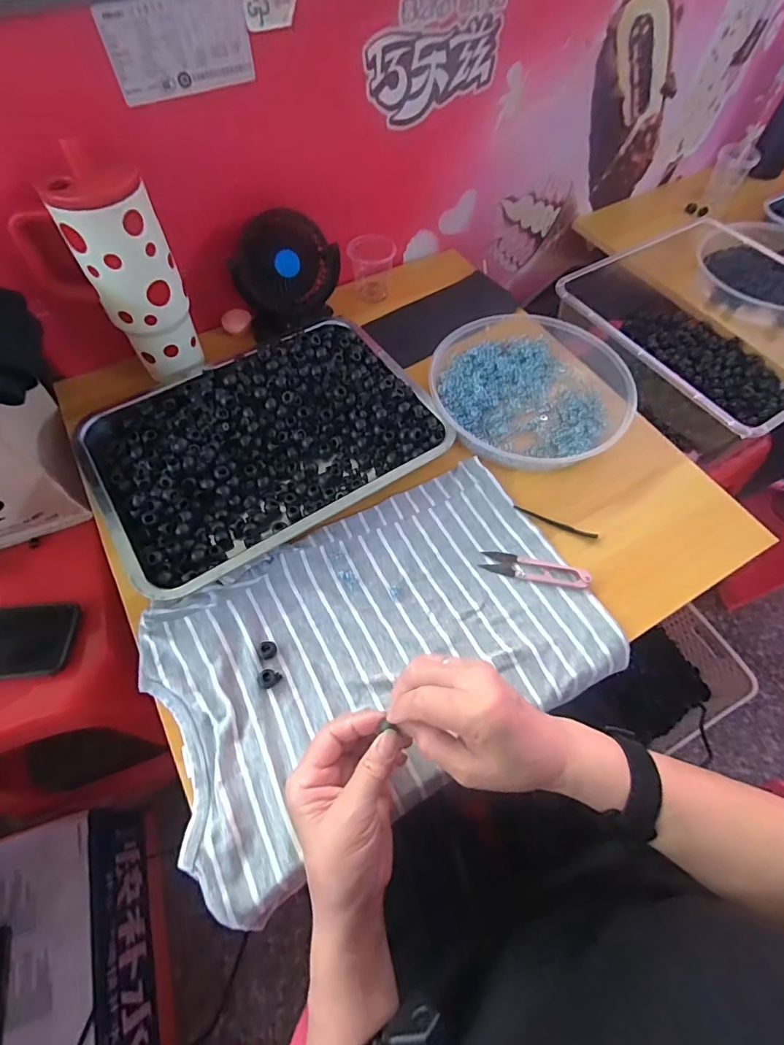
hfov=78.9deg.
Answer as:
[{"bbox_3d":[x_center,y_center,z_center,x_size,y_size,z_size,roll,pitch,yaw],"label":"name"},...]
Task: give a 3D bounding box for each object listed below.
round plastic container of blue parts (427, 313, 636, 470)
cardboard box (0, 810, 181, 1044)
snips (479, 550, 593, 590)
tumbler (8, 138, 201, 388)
[{"bbox_3d":[0.165,-0.162,0.559,0.224,0.039,0.253,39,67,18],"label":"round plastic container of blue parts"},{"bbox_3d":[-0.451,0.597,0.638,0.214,0.173,0.323,-17,63,-11],"label":"cardboard box"},{"bbox_3d":[0.138,0.044,0.458,0.099,0.012,0.024,12,61,5],"label":"snips"},{"bbox_3d":[-0.288,-0.255,0.501,0.118,0.198,0.081,19,62,9],"label":"tumbler"}]

